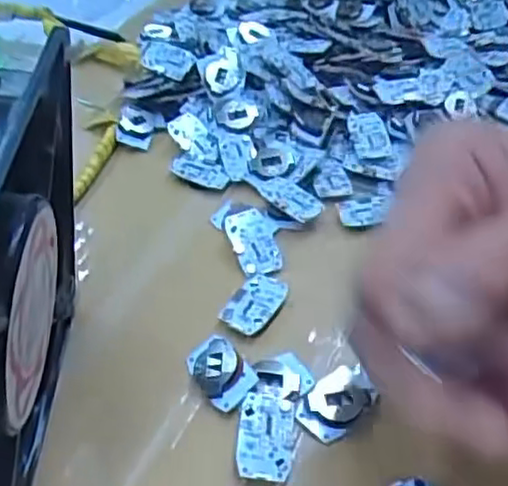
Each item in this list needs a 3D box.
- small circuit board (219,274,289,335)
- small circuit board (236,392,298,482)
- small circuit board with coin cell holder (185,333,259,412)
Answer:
[{"bbox_3d":[0.000,0.024,0.274,0.019,0.005,0.029,24,45,20],"label":"small circuit board"},{"bbox_3d":[0.004,0.063,0.228,0.019,0.005,0.029,6,42,1],"label":"small circuit board"},{"bbox_3d":[-0.012,0.046,0.247,0.018,0.004,0.029,-35,53,-11],"label":"small circuit board with coin cell holder"}]

